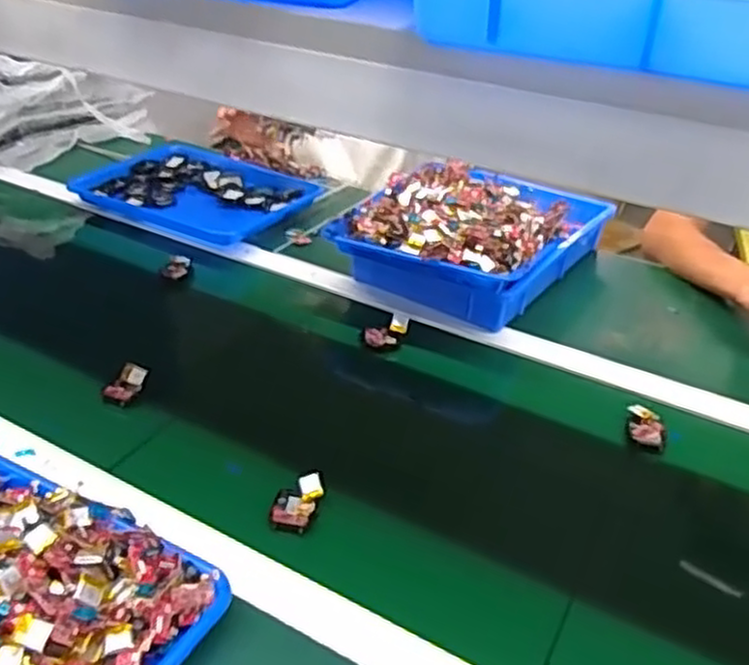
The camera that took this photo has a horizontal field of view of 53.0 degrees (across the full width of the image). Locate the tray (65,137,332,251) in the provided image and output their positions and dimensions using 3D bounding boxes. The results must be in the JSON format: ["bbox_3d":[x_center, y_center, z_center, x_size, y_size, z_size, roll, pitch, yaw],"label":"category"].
[{"bbox_3d":[-0.280,-0.229,1.207,0.337,0.035,0.254,21,37,25],"label":"tray"}]

